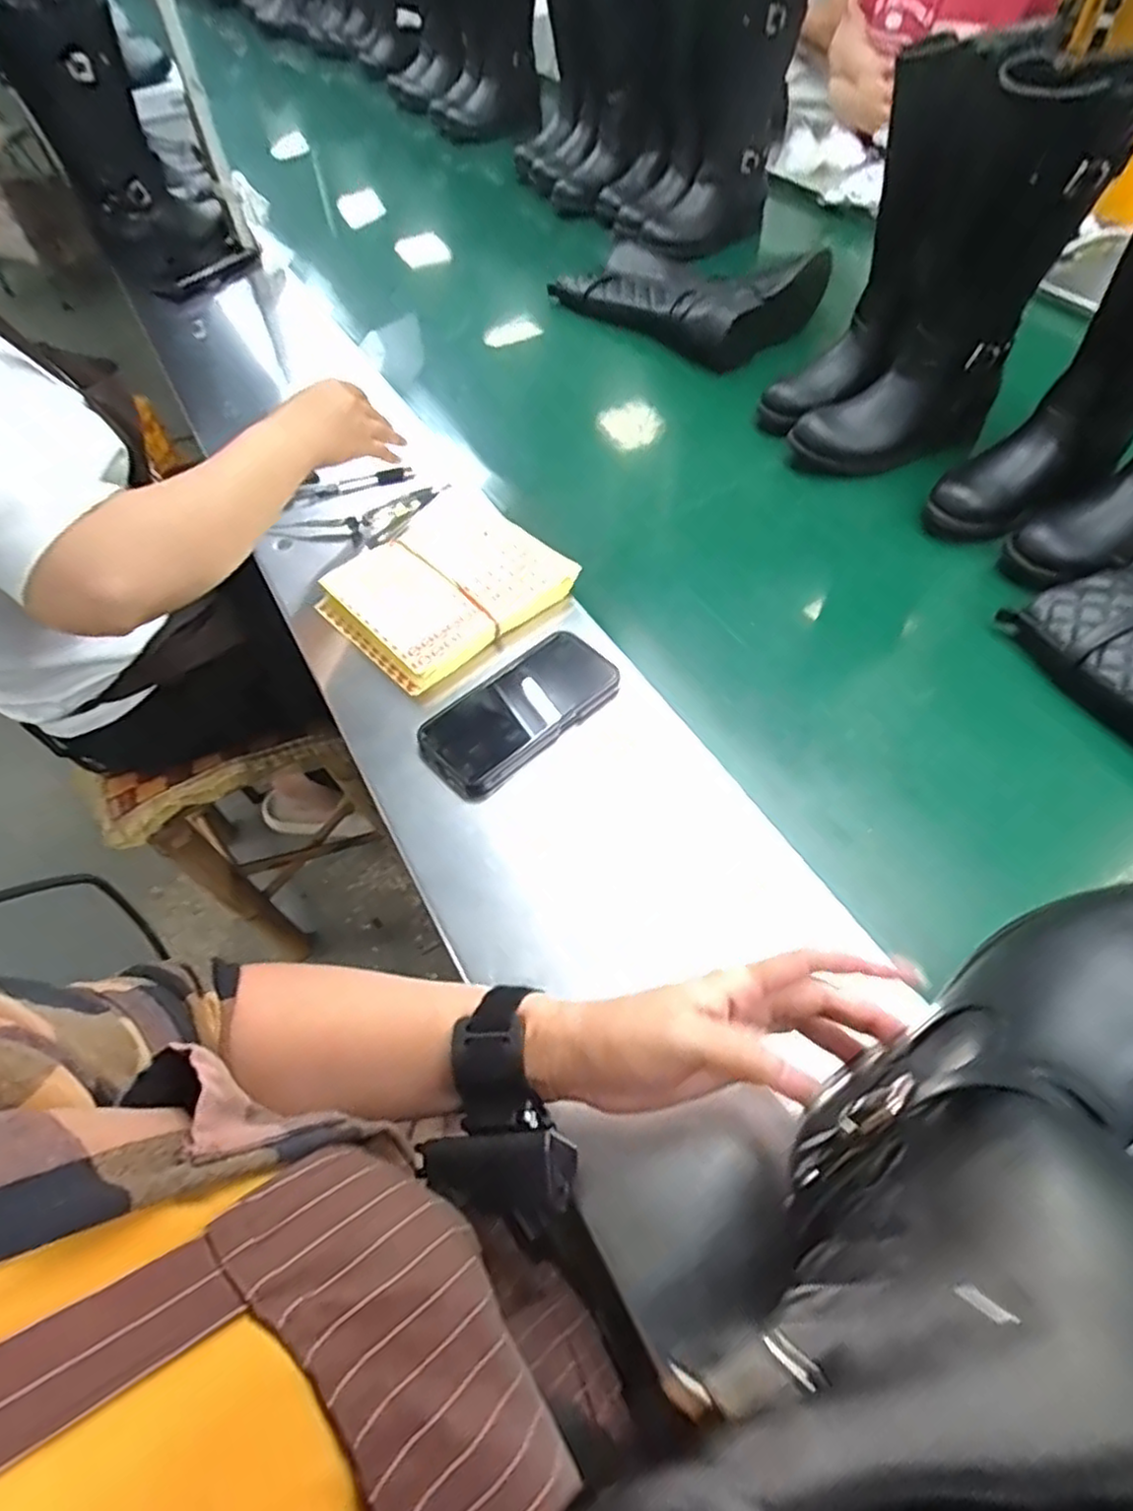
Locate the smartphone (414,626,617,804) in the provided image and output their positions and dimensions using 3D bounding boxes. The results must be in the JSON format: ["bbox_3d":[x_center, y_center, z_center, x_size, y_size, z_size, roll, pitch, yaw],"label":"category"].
[{"bbox_3d":[-0.039,-0.039,0.577,0.166,0.019,0.084,-40,69,-20],"label":"smartphone"}]

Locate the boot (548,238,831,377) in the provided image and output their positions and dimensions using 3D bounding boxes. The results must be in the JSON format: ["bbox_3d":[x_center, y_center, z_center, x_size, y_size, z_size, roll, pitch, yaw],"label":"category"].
[{"bbox_3d":[0.167,-0.680,1.031,0.344,0.097,0.208,38,66,26],"label":"boot"}]

